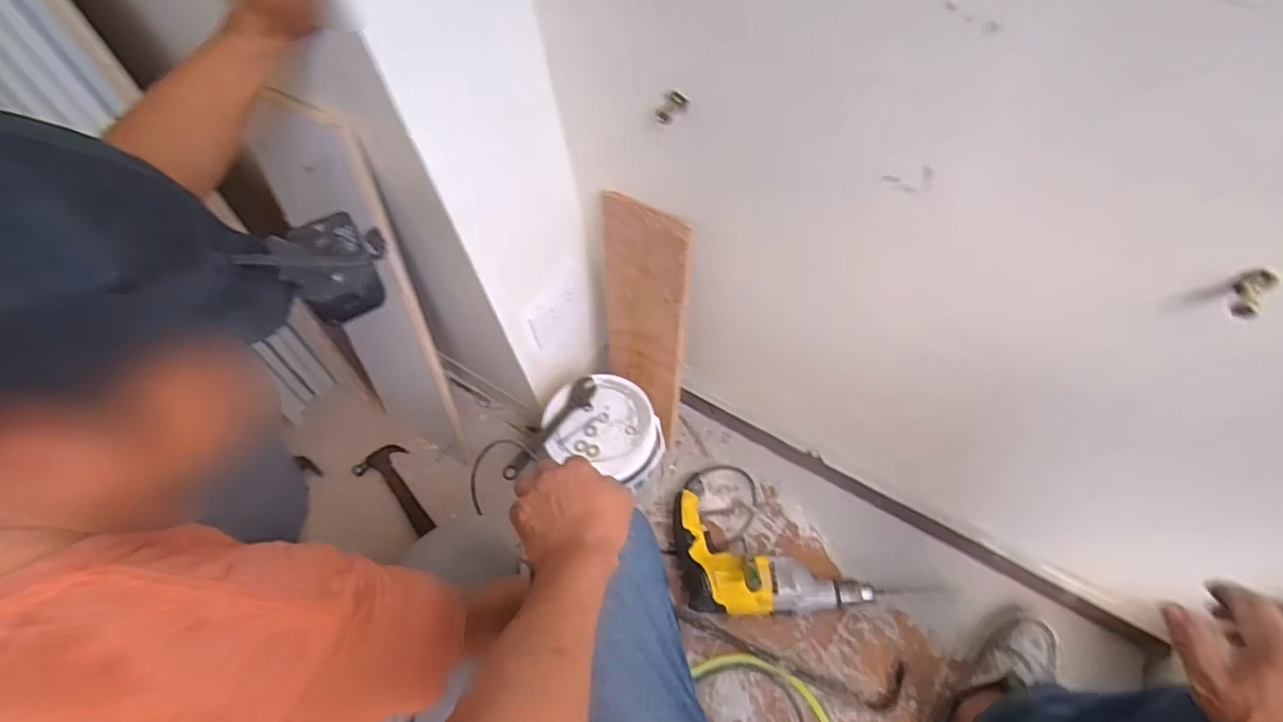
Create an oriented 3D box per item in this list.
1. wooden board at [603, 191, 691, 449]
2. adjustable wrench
[{"bbox_3d":[0.003,-0.038,0.944,0.138,0.463,0.020,24,50,22],"label":"wooden board"},{"bbox_3d":[-0.135,0.103,0.920,0.041,0.008,0.197,29,65,19],"label":"adjustable wrench"}]

